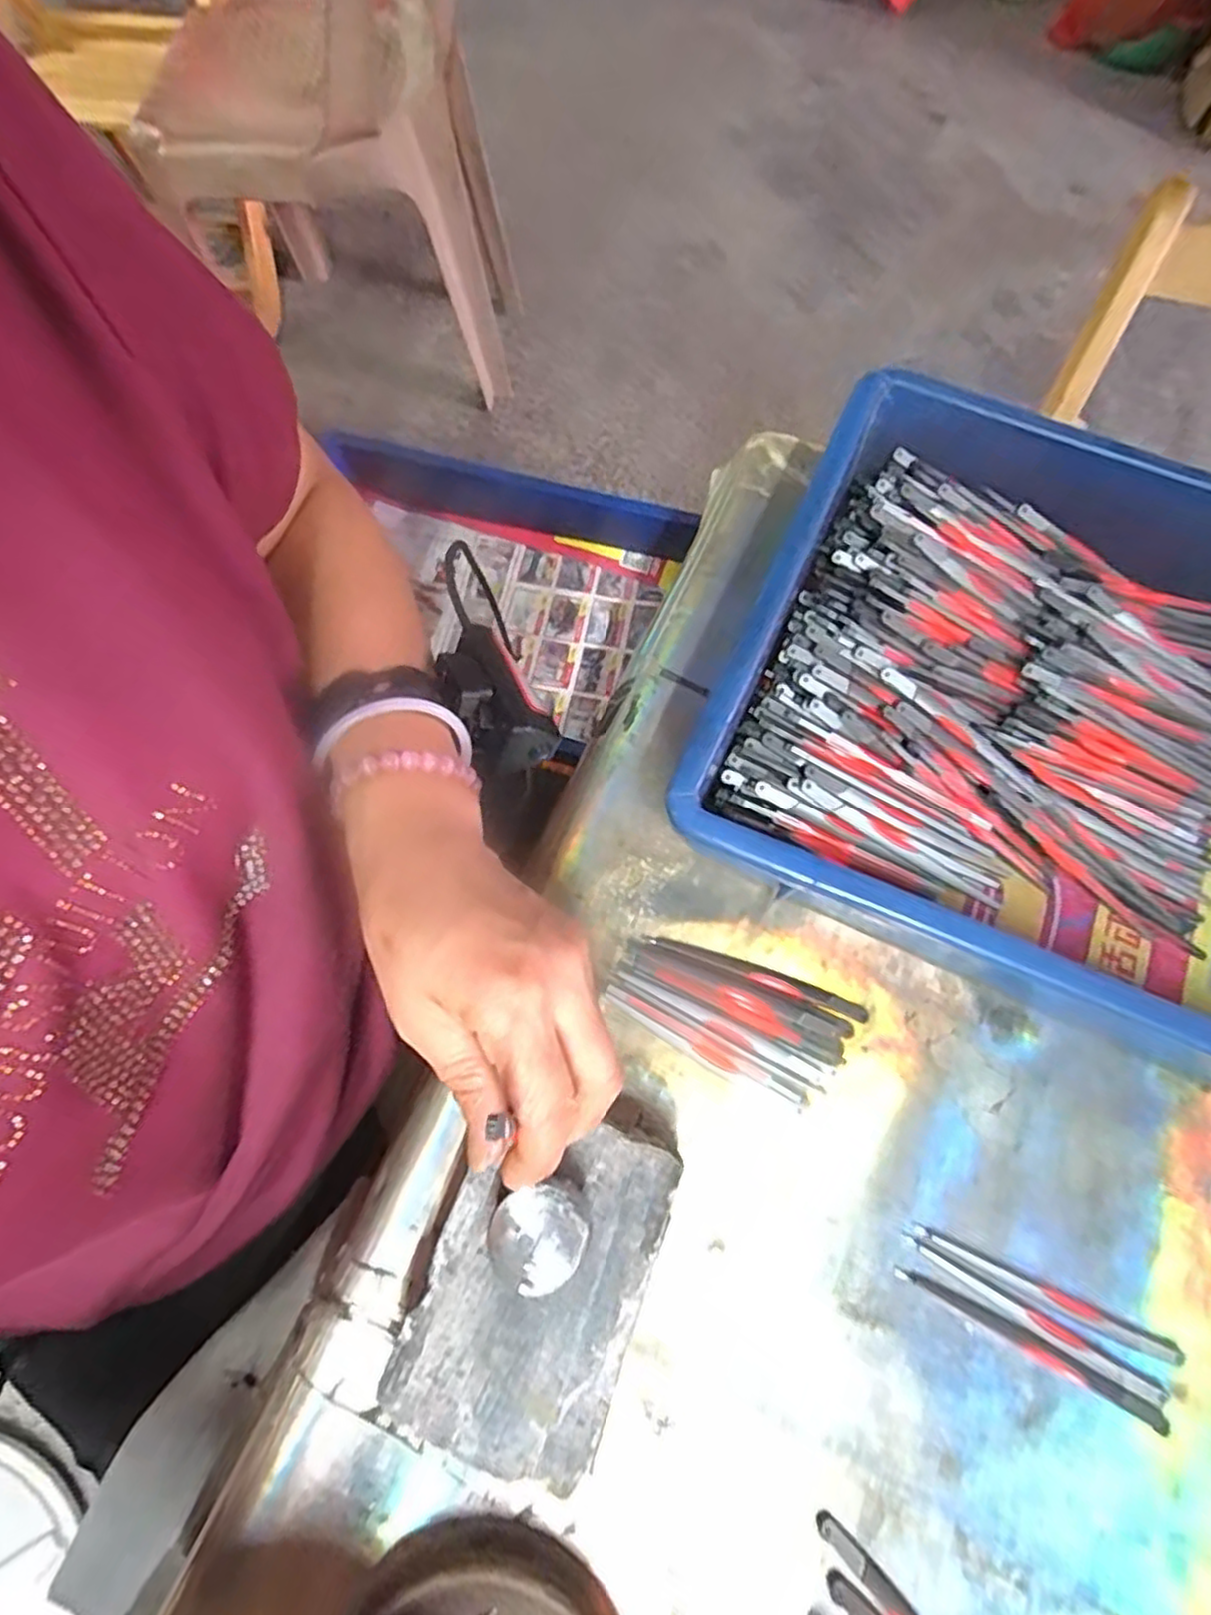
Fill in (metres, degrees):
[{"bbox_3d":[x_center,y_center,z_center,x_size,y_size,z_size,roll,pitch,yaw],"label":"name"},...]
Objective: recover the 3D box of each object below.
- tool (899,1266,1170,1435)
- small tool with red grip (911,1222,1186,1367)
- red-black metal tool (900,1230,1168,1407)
[{"bbox_3d":[0.172,0.218,0.283,0.111,0.004,0.009,27,72,9],"label":"tool"},{"bbox_3d":[0.183,0.202,0.289,0.111,0.004,0.008,23,72,7],"label":"small tool with red grip"},{"bbox_3d":[0.176,0.210,0.286,0.110,0.004,0.007,30,73,9],"label":"red-black metal tool"}]

